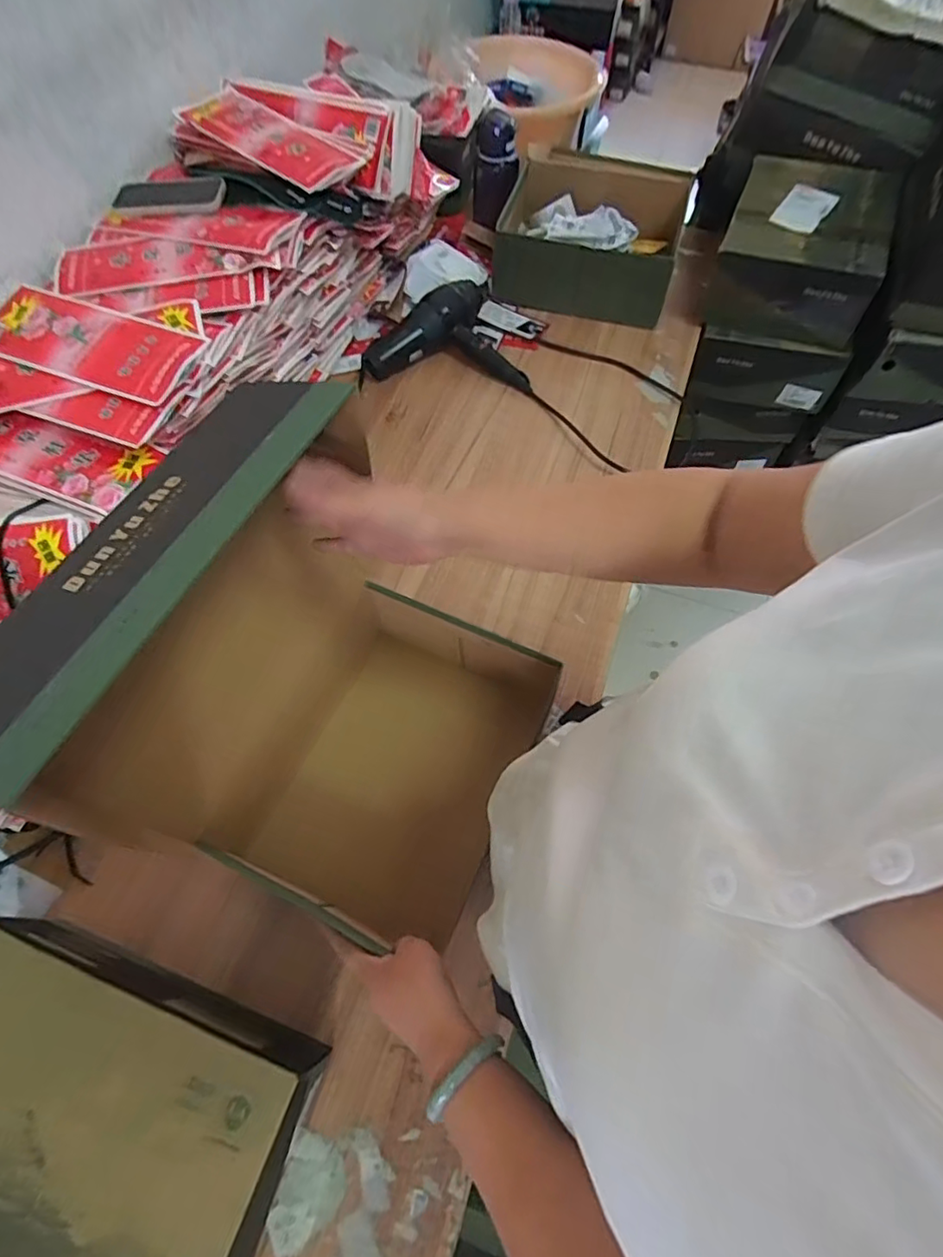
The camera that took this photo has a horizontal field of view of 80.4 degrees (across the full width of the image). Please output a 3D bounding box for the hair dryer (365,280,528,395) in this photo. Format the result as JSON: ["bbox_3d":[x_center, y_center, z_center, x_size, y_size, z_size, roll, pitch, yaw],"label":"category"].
[{"bbox_3d":[-0.050,-0.513,0.971,0.285,0.074,0.191,-5,63,-2],"label":"hair dryer"}]

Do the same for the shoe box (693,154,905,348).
[{"bbox_3d":[0.591,-0.692,1.011,0.256,0.133,0.327,21,65,11],"label":"shoe box"}]

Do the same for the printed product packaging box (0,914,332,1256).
[{"bbox_3d":[-0.320,0.431,0.454,0.324,0.134,0.251,18,64,9],"label":"printed product packaging box"}]

